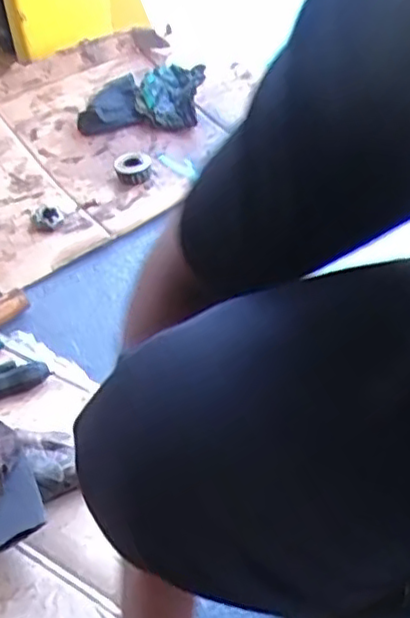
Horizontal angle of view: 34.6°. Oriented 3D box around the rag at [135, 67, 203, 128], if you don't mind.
[{"bbox_3d":[-0.065,-0.397,1.197,0.112,0.029,0.183,6,47,7],"label":"rag"}]

